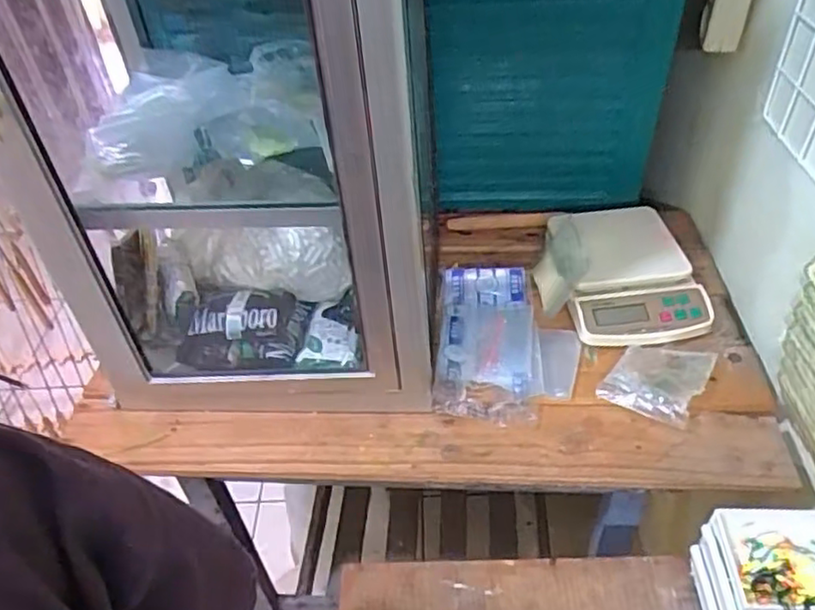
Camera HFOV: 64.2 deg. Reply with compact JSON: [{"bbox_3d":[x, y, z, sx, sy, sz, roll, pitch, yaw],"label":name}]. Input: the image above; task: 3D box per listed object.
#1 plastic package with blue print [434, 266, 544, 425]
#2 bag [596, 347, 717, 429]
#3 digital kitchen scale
[{"bbox_3d":[0.096,0.037,0.782,0.116,0.029,0.231,1,43,6],"label":"plastic package with blue print"},{"bbox_3d":[0.278,0.079,0.722,0.093,0.025,0.101,24,50,27],"label":"bag"},{"bbox_3d":[0.275,-0.045,0.821,0.162,0.061,0.209,-3,43,2],"label":"digital kitchen scale"}]

